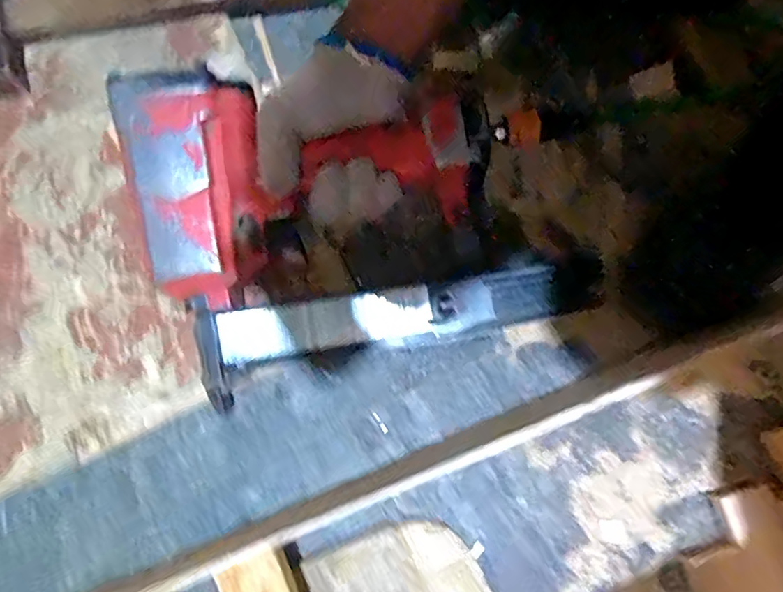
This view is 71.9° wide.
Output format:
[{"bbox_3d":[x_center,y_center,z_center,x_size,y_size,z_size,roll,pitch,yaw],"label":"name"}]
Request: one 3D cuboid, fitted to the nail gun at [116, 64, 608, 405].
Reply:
[{"bbox_3d":[-0.033,-0.060,0.398,0.266,0.063,0.230,-15,99,-6],"label":"nail gun"}]

